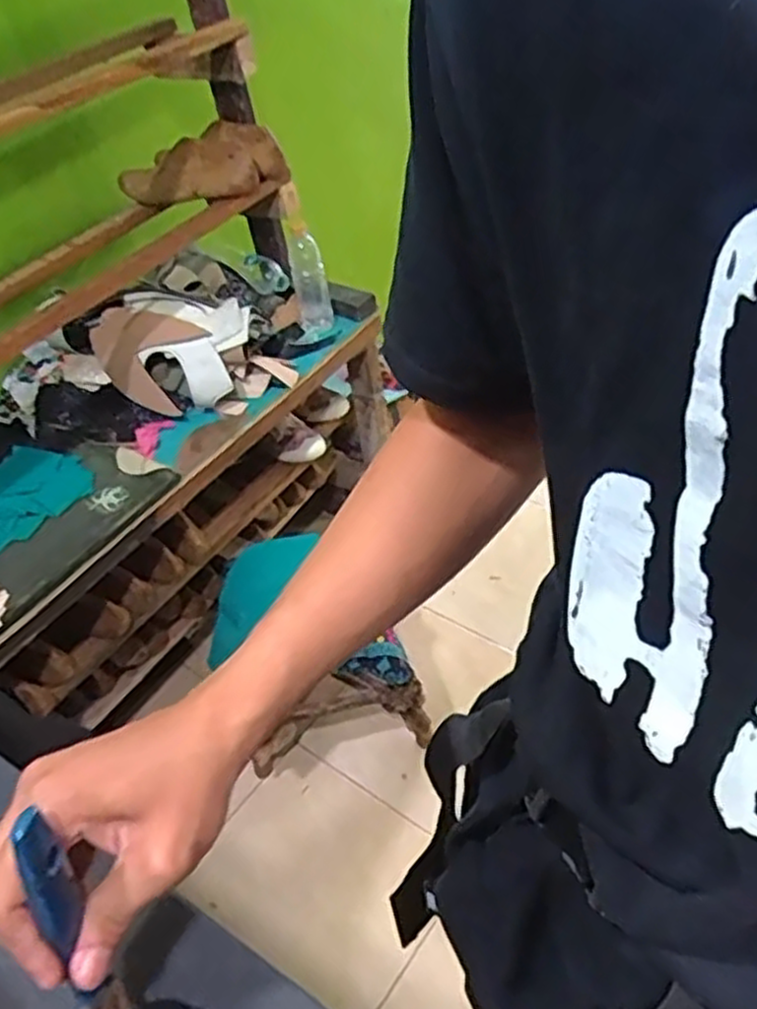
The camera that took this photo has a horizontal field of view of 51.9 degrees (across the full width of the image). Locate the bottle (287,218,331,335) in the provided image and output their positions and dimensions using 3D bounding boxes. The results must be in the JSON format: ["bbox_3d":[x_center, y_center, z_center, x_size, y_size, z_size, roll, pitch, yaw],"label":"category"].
[{"bbox_3d":[-0.122,-0.397,1.362,0.059,0.179,0.066,-13,43,-2],"label":"bottle"}]

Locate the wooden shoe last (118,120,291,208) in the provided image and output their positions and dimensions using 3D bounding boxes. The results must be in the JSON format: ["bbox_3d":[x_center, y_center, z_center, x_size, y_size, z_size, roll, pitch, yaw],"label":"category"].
[{"bbox_3d":[-0.297,-0.547,1.263,0.259,0.090,0.087,1,44,13],"label":"wooden shoe last"}]

